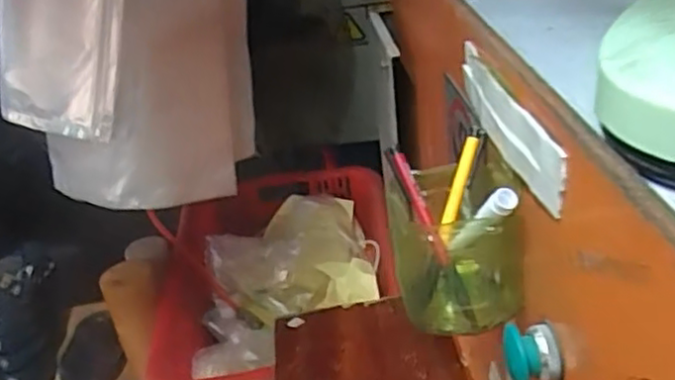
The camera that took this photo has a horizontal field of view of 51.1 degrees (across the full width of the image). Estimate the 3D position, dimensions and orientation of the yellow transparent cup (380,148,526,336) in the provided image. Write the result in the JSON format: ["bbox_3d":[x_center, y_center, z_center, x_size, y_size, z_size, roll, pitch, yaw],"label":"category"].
[{"bbox_3d":[0.078,0.029,0.477,0.098,0.106,0.099,8,31,8],"label":"yellow transparent cup"}]

